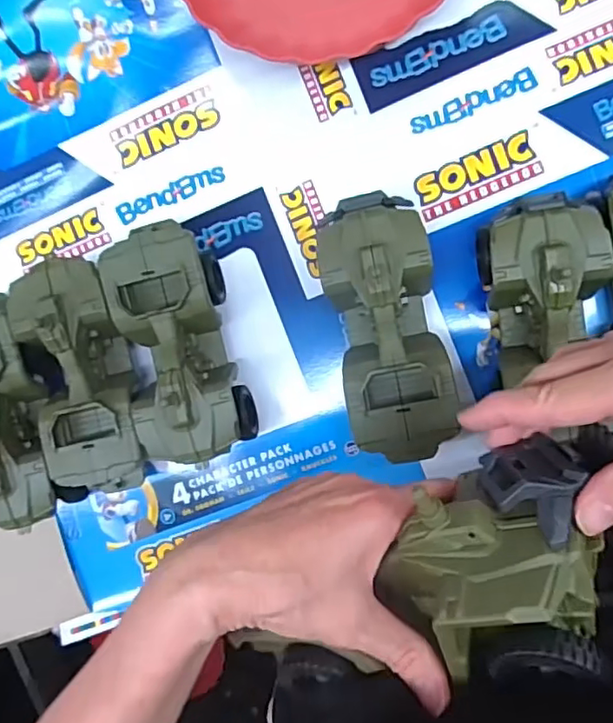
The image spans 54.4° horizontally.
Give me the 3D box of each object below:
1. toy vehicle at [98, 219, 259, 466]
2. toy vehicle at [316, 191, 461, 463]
[{"bbox_3d":[-0.101,-0.015,0.475,0.079,0.086,0.179,-13,92,9],"label":"toy vehicle"},{"bbox_3d":[0.062,-0.026,0.454,0.077,0.080,0.189,-11,93,9],"label":"toy vehicle"}]

